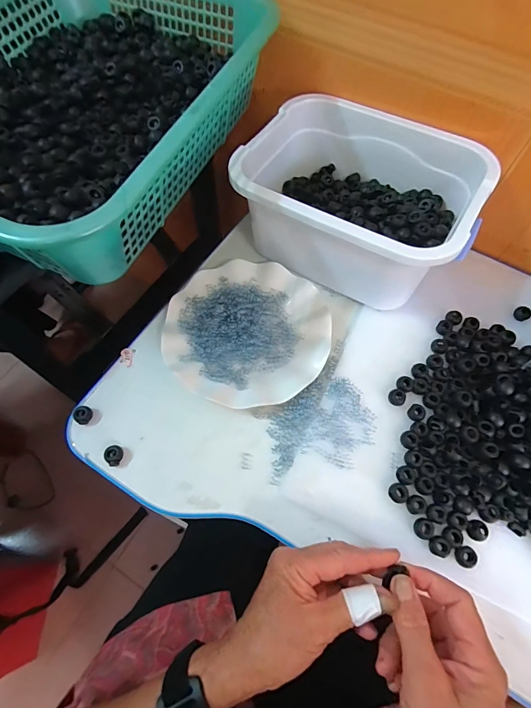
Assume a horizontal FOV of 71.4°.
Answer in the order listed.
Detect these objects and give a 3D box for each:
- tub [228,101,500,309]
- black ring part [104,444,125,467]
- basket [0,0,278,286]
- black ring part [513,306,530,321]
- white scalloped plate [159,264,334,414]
[{"bbox_3d":[0.100,-0.175,0.434,0.247,0.115,0.189,27,66,11],"label":"tub"},{"bbox_3d":[-0.151,0.100,0.365,0.015,0.012,0.019,16,65,6],"label":"black ring part"},{"bbox_3d":[-0.196,-0.251,0.364,0.301,0.087,0.374,21,65,8],"label":"basket"},{"bbox_3d":[0.306,-0.048,0.440,0.016,0.010,0.017,-35,70,-17],"label":"black ring part"},{"bbox_3d":[-0.019,-0.029,0.422,0.178,0.024,0.177,1,64,-2],"label":"white scalloped plate"}]

